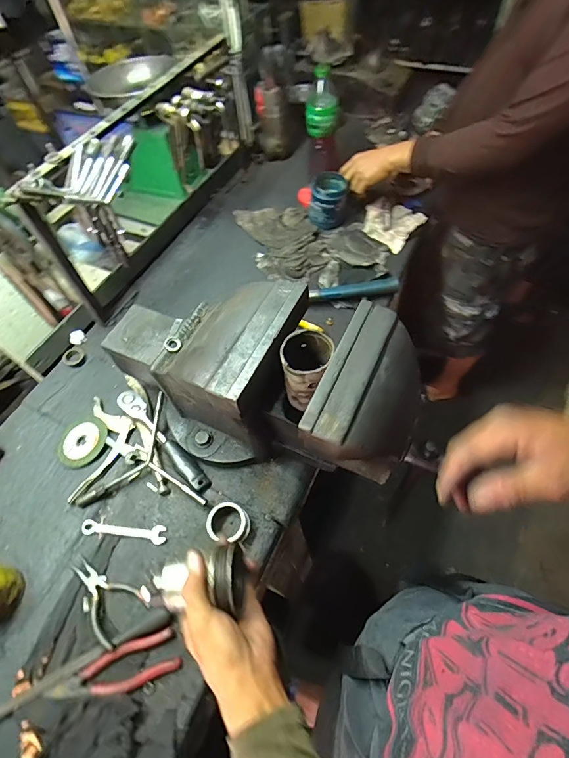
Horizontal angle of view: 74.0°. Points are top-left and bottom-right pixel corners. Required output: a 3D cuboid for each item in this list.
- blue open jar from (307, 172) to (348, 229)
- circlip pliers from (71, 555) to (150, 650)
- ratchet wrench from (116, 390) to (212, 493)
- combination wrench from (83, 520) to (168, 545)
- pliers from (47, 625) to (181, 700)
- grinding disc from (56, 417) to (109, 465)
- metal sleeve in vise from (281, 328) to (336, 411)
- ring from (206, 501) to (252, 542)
[{"bbox_3d":[0.109,-0.447,0.951,0.092,0.100,0.091,6,59,8],"label":"blue open jar"},{"bbox_3d":[-0.274,0.318,0.562,0.135,0.022,0.075,28,64,20],"label":"circlip pliers"},{"bbox_3d":[-0.218,0.106,0.681,0.241,0.039,0.038,37,68,24],"label":"ratchet wrench"},{"bbox_3d":[-0.260,0.246,0.614,0.139,0.012,0.027,5,58,8],"label":"combination wrench"},{"bbox_3d":[-0.231,0.401,0.515,0.172,0.023,0.054,-19,58,-7],"label":"pliers"},{"bbox_3d":[-0.378,0.116,0.705,0.098,0.016,0.092,-2,58,3],"label":"grinding disc"},{"bbox_3d":[0.030,-0.013,0.501,0.062,0.093,0.069,5,59,8],"label":"metal sleeve in vise"},{"bbox_3d":[-0.088,0.229,0.594,0.061,0.039,0.059,-2,58,3],"label":"ring"}]

